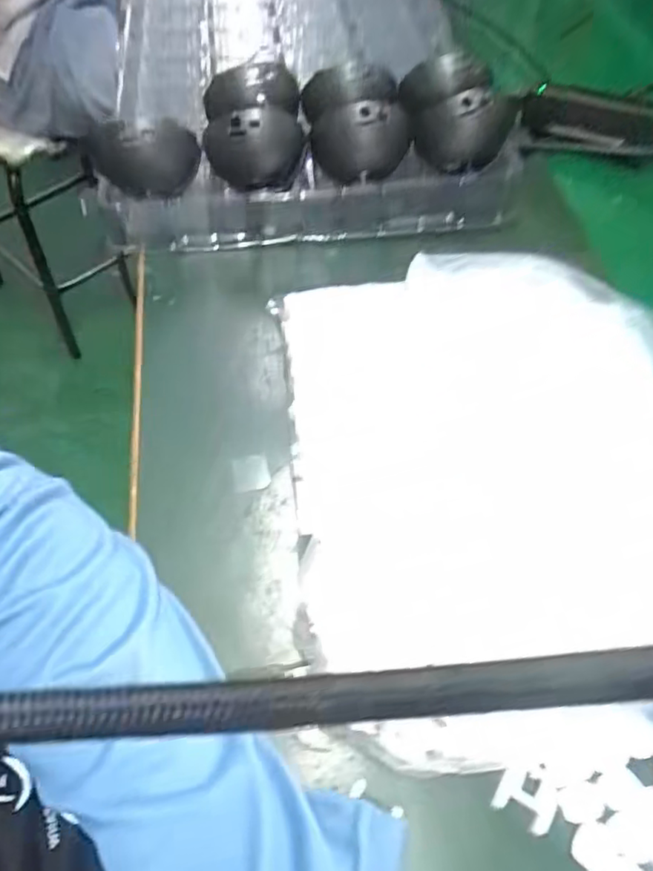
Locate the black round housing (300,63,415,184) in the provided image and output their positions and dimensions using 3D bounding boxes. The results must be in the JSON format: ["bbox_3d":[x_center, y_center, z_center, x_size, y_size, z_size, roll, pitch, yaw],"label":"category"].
[{"bbox_3d":[0.021,-0.235,0.429,0.068,0.052,0.087,-2,57,-6],"label":"black round housing"}]

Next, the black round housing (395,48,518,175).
[{"bbox_3d":[0.088,-0.237,0.425,0.066,0.048,0.082,-13,59,-12],"label":"black round housing"}]

